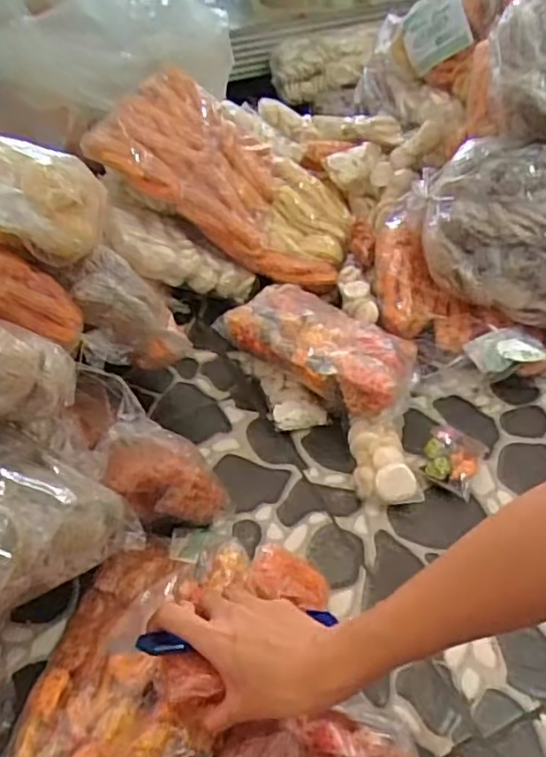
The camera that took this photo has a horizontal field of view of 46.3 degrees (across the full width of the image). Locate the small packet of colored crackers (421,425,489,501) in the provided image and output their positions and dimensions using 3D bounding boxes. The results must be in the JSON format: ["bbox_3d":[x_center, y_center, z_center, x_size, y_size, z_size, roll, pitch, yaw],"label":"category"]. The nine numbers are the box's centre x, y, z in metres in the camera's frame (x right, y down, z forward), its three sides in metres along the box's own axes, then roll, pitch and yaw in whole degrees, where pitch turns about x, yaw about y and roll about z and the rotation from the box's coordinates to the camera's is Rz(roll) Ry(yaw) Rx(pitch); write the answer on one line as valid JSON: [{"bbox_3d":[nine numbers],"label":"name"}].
[{"bbox_3d":[0.182,0.080,0.654,0.059,0.024,0.073,22,48,19],"label":"small packet of colored crackers"}]

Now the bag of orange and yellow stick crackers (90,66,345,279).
[{"bbox_3d":[-0.052,-0.245,0.854,0.359,0.100,0.170,32,69,-17],"label":"bag of orange and yellow stick crackers"}]

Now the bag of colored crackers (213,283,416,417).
[{"bbox_3d":[0.059,-0.051,0.716,0.220,0.053,0.141,24,50,22],"label":"bag of colored crackers"}]

